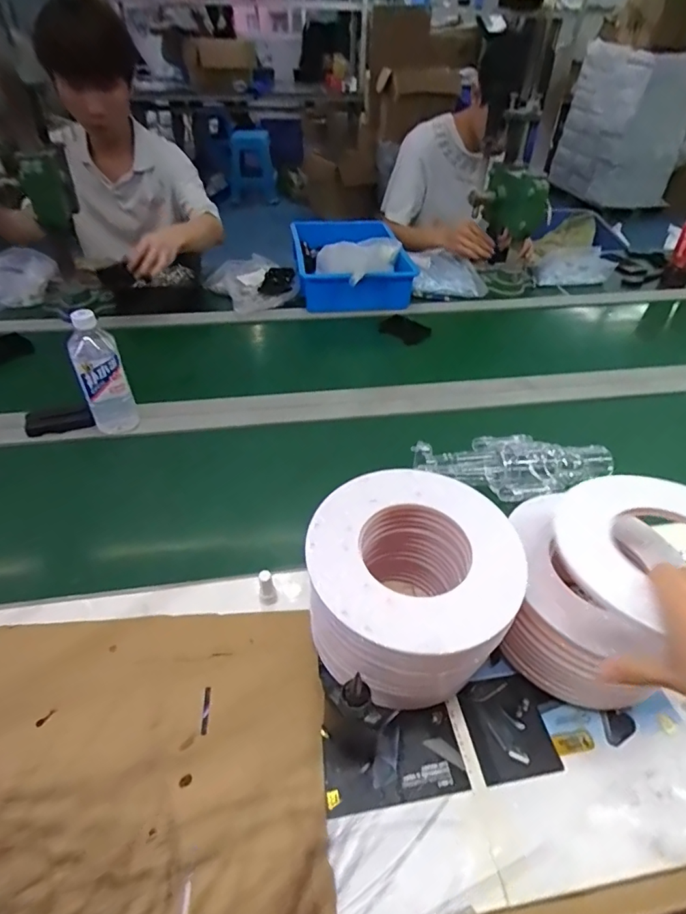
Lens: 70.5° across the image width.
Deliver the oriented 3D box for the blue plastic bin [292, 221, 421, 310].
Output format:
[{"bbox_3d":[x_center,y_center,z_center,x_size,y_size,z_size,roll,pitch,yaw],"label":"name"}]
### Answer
[{"bbox_3d":[0.008,-0.507,1.265,0.274,0.121,0.399,-6,44,-9],"label":"blue plastic bin"}]

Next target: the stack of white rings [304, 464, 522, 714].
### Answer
[{"bbox_3d":[0.059,0.146,0.500,0.195,0.174,0.200,-4,44,-7],"label":"stack of white rings"}]

